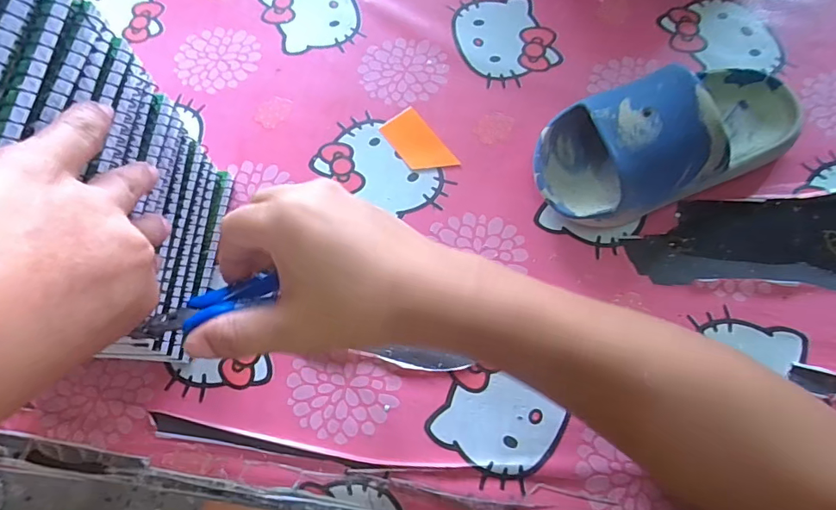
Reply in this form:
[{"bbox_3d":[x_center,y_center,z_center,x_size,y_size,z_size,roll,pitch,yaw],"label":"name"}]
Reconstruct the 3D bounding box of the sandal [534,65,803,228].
[{"bbox_3d":[0.161,-0.078,0.303,0.172,0.063,0.077,-19,70,-4],"label":"sandal"}]

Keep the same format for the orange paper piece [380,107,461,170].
[{"bbox_3d":[-0.001,-0.080,0.343,0.029,0.004,0.057,-33,71,-9],"label":"orange paper piece"}]

